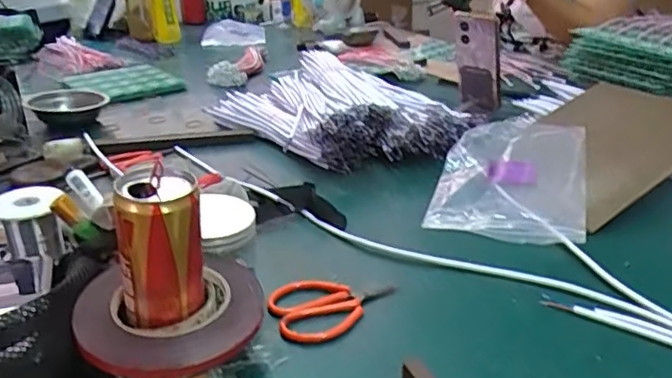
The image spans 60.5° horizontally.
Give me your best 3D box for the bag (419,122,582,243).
[{"bbox_3d":[0.221,-0.024,0.722,0.168,0.042,0.290,8,27,17],"label":"bag"}]

